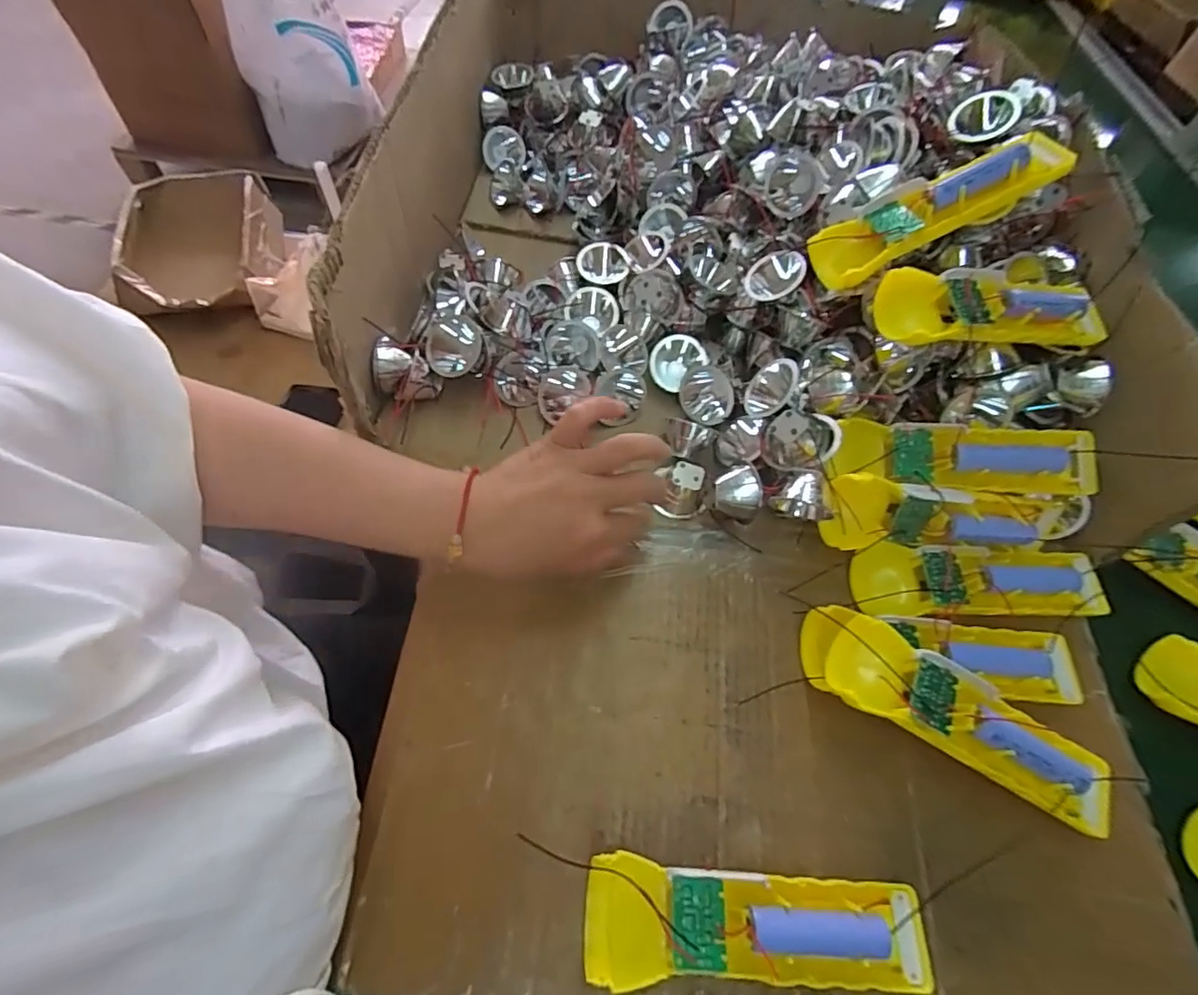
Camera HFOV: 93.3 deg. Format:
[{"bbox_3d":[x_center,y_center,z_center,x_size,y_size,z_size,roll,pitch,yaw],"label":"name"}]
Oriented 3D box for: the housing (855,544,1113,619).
[{"bbox_3d":[0.245,0.055,0.372,0.155,0.022,0.049,-1,58,-4],"label":"housing"}]

